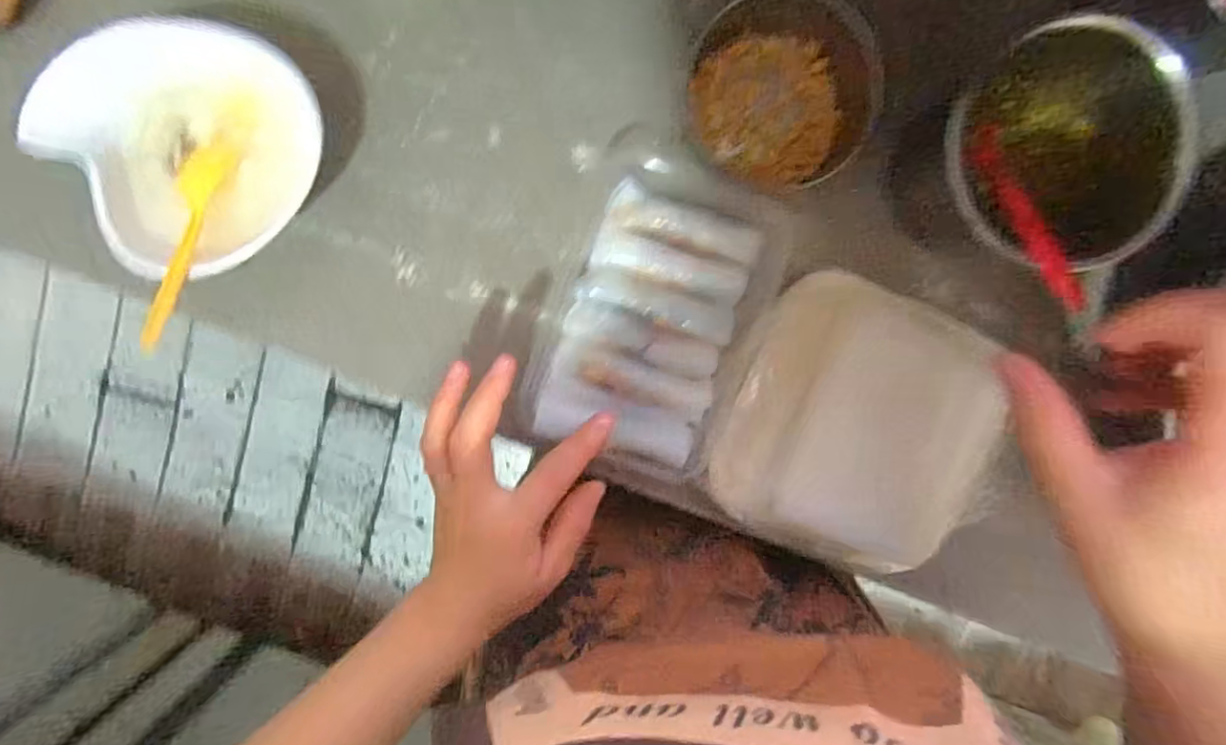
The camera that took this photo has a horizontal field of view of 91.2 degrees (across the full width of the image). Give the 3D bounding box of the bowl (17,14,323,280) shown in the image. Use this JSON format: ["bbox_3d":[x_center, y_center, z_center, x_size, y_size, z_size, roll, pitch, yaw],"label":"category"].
[{"bbox_3d":[-0.223,-0.122,0.325,0.123,0.049,0.123,0,99,-2],"label":"bowl"}]

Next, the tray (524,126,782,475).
[{"bbox_3d":[0.024,-0.038,0.352,0.112,0.044,0.176,19,98,-4],"label":"tray"}]

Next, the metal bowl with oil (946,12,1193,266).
[{"bbox_3d":[0.216,-0.105,0.306,0.108,0.058,0.114,0,98,-2],"label":"metal bowl with oil"}]

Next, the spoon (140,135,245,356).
[{"bbox_3d":[-0.224,-0.070,0.316,0.025,0.007,0.124,6,73,-3],"label":"spoon"}]

